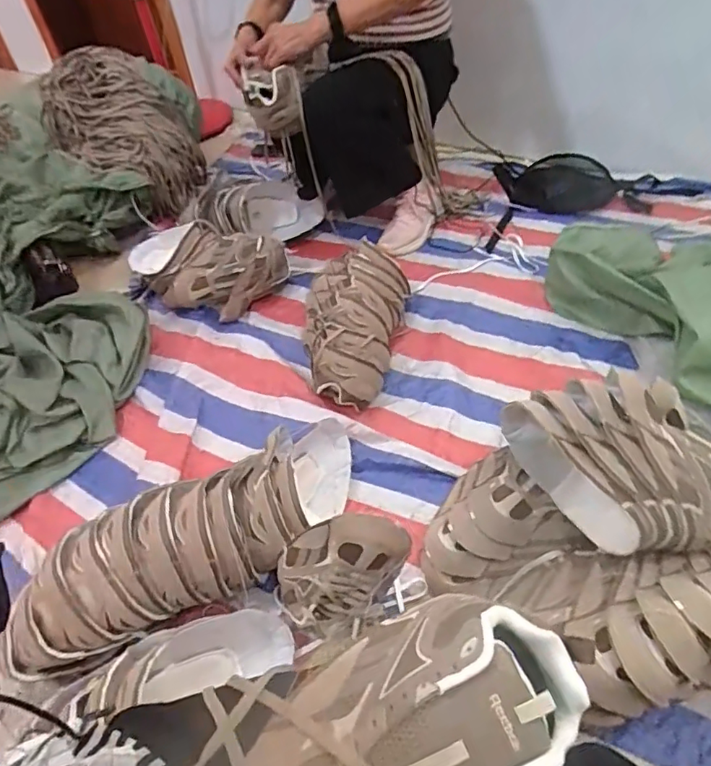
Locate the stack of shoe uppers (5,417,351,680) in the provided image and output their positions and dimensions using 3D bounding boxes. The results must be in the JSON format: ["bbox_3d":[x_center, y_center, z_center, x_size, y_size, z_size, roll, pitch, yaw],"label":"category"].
[{"bbox_3d":[-0.228,0.231,0.794,0.573,0.162,0.199,-31,52,-21],"label":"stack of shoe uppers"}]

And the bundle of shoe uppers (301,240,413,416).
[{"bbox_3d":[-0.018,-0.128,1.111,0.209,0.144,0.386,8,49,13],"label":"bundle of shoe uppers"}]

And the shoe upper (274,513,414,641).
[{"bbox_3d":[-0.008,0.251,0.697,0.090,0.225,0.133,4,57,-48],"label":"shoe upper"}]

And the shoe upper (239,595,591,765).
[{"bbox_3d":[0.030,0.219,0.346,0.237,0.059,0.125,-22,49,-13],"label":"shoe upper"}]

